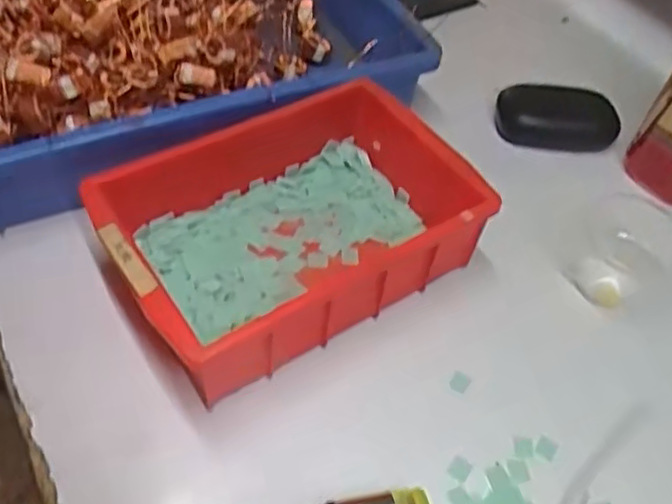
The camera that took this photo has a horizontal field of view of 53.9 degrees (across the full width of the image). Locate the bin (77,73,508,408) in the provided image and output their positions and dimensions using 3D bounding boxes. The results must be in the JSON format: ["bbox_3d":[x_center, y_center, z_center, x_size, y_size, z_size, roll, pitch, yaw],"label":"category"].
[{"bbox_3d":[-0.024,-0.013,0.383,0.199,0.066,0.134,-29,59,-25],"label":"bin"}]

